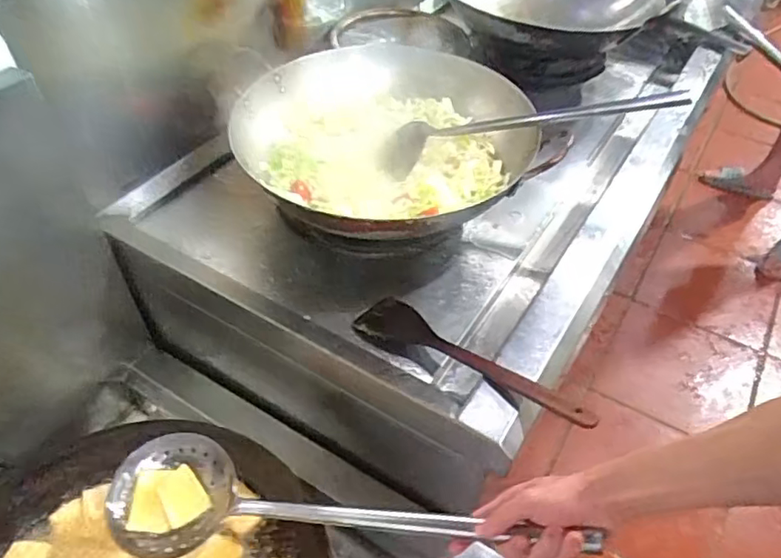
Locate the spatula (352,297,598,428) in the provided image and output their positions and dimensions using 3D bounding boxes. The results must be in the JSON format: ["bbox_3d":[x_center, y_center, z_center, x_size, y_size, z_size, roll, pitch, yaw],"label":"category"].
[{"bbox_3d":[0.101,0.110,0.792,0.346,0.028,0.082,24,47,36],"label":"spatula"}]

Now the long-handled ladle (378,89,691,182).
[{"bbox_3d":[0.225,-0.260,1.005,0.503,0.046,0.094,-10,46,6],"label":"long-handled ladle"}]

